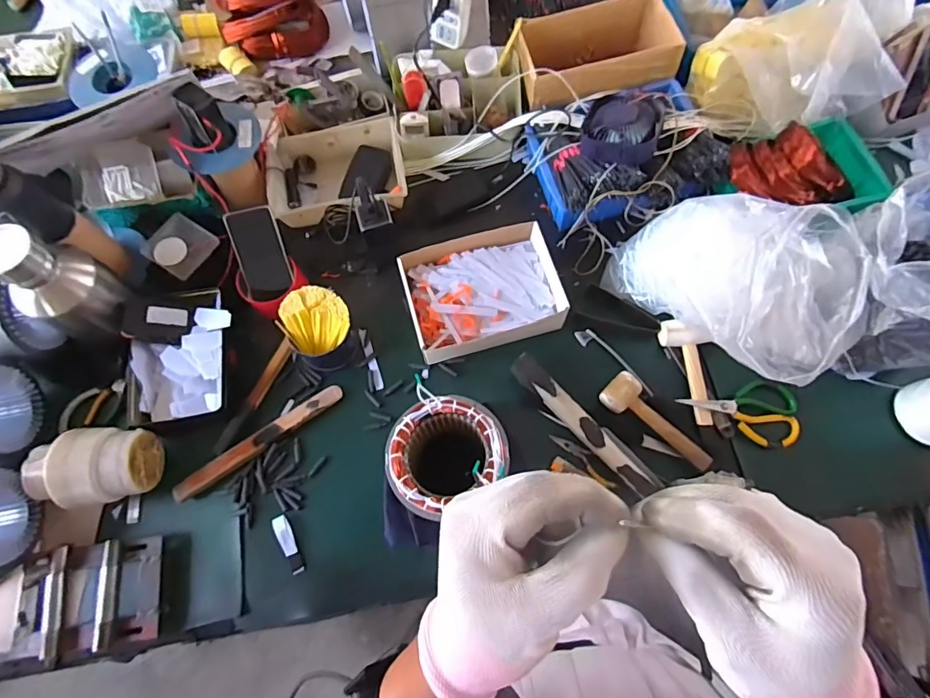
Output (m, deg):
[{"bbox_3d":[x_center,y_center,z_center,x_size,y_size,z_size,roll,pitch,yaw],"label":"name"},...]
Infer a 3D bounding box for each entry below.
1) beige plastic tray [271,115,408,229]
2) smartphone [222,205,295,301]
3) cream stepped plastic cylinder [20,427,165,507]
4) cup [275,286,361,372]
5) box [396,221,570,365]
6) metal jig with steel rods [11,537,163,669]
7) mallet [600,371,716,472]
[{"bbox_3d":[-0.235,-0.316,0.926,0.246,0.061,0.199,-10,71,-2],"label":"beige plastic tray"},{"bbox_3d":[-0.338,-0.156,0.823,0.077,0.009,0.145,-16,109,-9],"label":"smartphone"},{"bbox_3d":[-0.540,0.173,0.722,0.157,0.087,0.111,0,71,2],"label":"cream stepped plastic cylinder"},{"bbox_3d":[-0.231,-0.031,0.794,0.103,0.101,0.102,-1,71,2],"label":"cup"},{"bbox_3d":[0.031,-0.103,0.830,0.249,0.059,0.201,-16,72,-4],"label":"box"},{"bbox_3d":[-0.518,0.344,0.686,0.191,0.042,0.138,-9,71,-1],"label":"metal jig with steel rods"},{"bbox_3d":[0.291,0.117,0.761,0.063,0.044,0.182,-40,75,-11],"label":"mallet"}]

